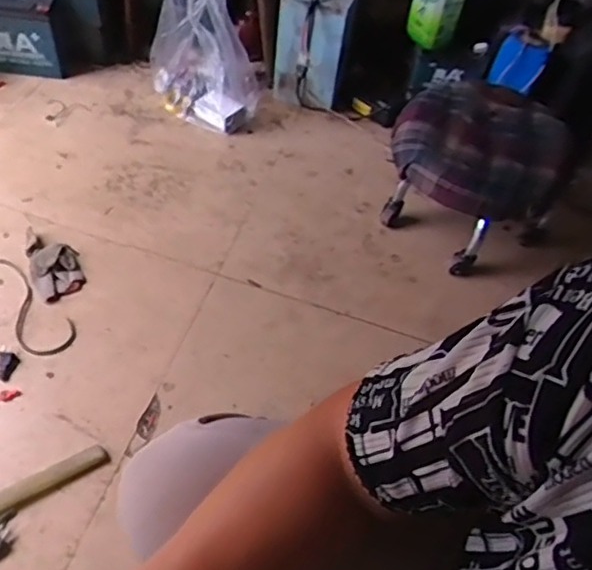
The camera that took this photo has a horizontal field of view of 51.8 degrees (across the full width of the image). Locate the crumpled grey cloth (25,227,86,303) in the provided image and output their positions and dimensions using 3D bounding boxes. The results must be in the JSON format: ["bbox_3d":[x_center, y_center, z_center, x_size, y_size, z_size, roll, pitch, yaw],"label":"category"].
[{"bbox_3d":[-0.444,-0.046,1.118,0.084,0.023,0.181,-18,55,-19],"label":"crumpled grey cloth"}]

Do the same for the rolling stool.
[{"bbox_3d":[0.386,-0.245,1.271,0.316,0.230,0.376,40,57,21],"label":"rolling stool"}]

